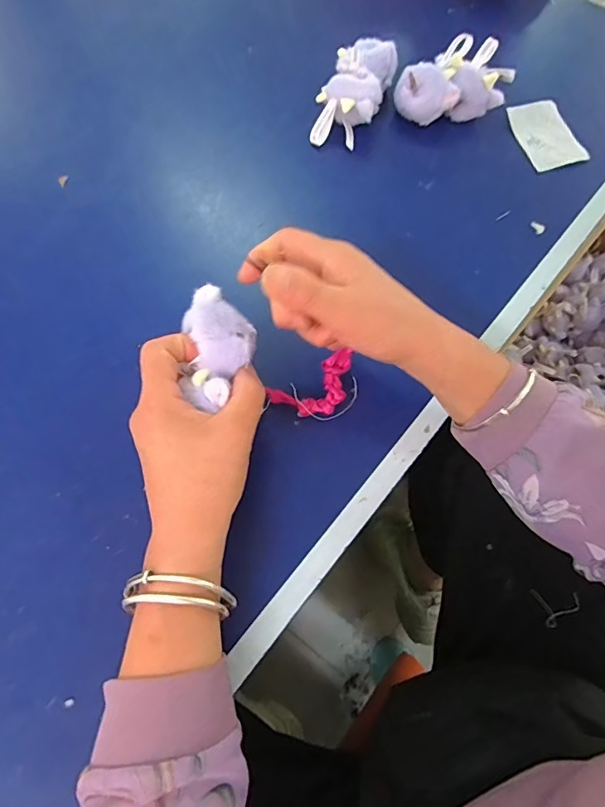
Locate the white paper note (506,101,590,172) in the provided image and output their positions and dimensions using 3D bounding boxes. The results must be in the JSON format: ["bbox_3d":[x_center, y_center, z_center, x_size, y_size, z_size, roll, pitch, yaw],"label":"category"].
[{"bbox_3d":[0.264,-0.290,0.506,0.058,0.010,0.087,-12,69,-6],"label":"white paper note"}]

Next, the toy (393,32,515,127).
[{"bbox_3d":[0.157,-0.333,0.491,0.120,0.052,0.066,-4,69,-3],"label":"toy"}]

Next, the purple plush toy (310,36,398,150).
[{"bbox_3d":[0.054,-0.325,0.489,0.064,0.046,0.126,28,82,9],"label":"purple plush toy"}]

